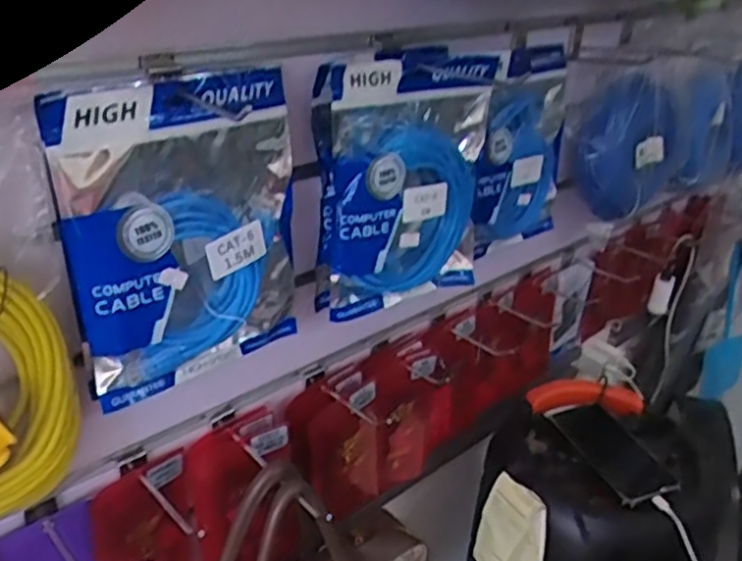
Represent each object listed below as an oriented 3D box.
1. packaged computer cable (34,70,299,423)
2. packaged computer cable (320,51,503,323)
[{"bbox_3d":[-0.132,-0.034,0.505,0.173,0.223,0.032,-19,35,-36],"label":"packaged computer cable"},{"bbox_3d":[0.034,-0.081,0.618,0.169,0.210,0.062,-18,35,-35],"label":"packaged computer cable"}]

